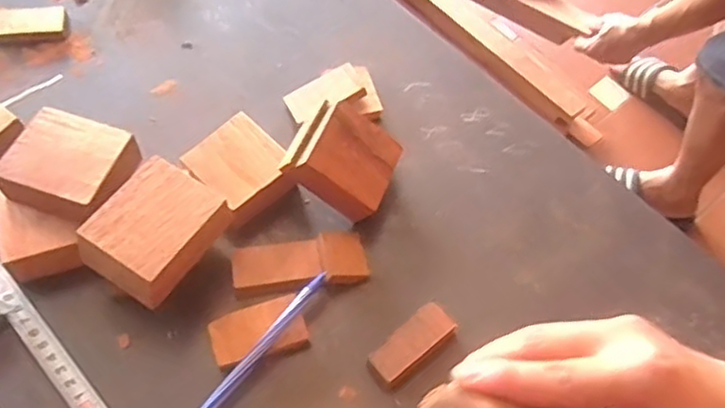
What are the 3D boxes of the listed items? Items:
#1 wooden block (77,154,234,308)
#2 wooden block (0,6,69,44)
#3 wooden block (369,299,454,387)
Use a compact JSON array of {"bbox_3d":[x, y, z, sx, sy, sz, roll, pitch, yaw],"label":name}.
[{"bbox_3d":[-0.118,0.015,0.388,0.061,0.021,0.070,31,62,14],"label":"wooden block"},{"bbox_3d":[-0.253,-0.135,0.513,0.056,0.011,0.029,-8,60,-8],"label":"wooden block"},{"bbox_3d":[0.030,0.083,0.402,0.054,0.012,0.024,-36,68,-22],"label":"wooden block"}]

